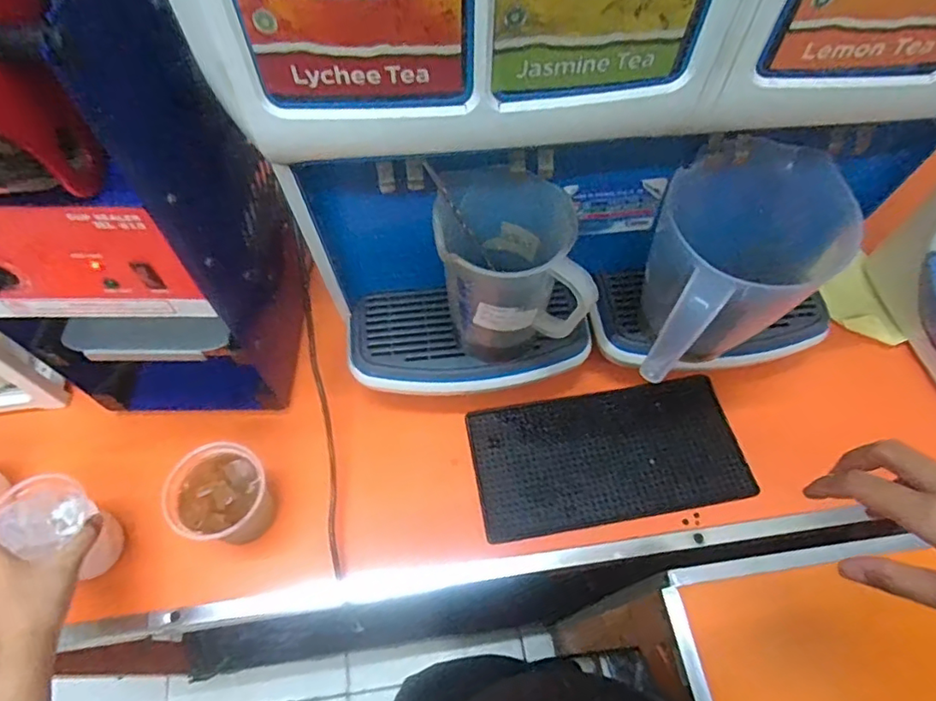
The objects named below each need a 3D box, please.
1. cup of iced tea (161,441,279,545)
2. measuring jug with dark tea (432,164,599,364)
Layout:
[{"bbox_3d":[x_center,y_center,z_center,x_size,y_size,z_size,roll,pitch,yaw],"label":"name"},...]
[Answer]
[{"bbox_3d":[-0.234,0.146,0.546,0.076,0.092,0.087,21,63,11],"label":"cup of iced tea"},{"bbox_3d":[0.026,-0.067,0.524,0.137,0.152,0.141,-5,62,-3],"label":"measuring jug with dark tea"}]

